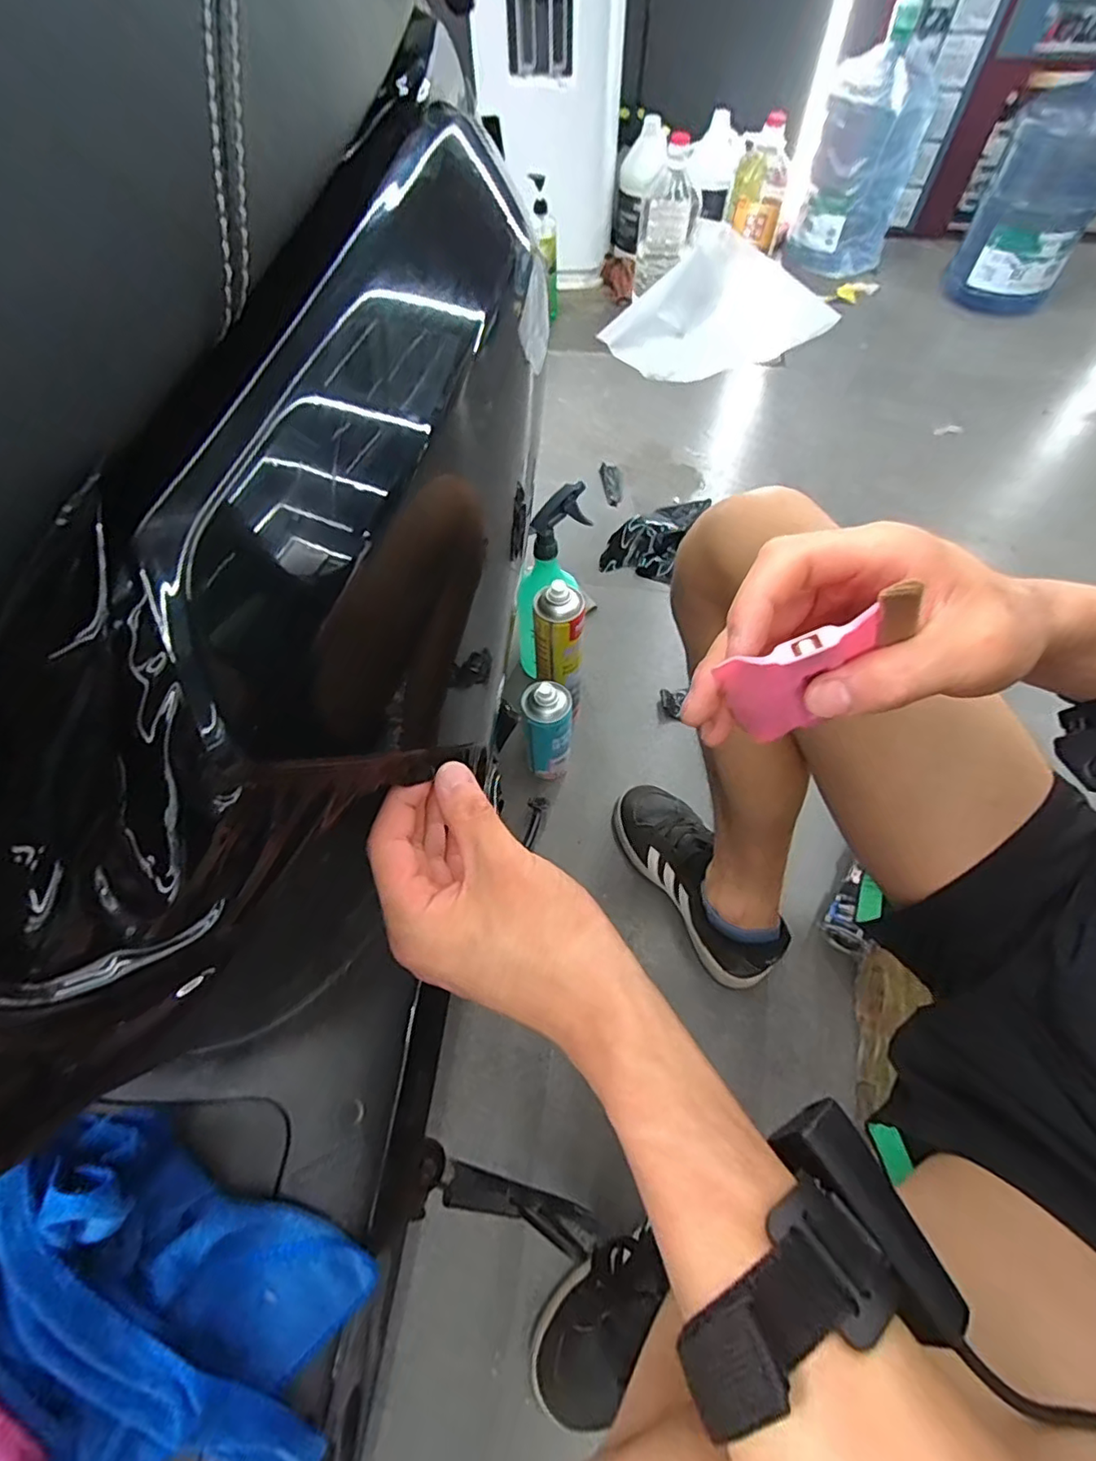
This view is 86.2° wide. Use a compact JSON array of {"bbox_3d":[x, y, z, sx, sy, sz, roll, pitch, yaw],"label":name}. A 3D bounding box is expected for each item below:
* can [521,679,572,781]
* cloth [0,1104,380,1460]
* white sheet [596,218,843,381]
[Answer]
[{"bbox_3d":[-0.001,-0.001,0.800,0.059,0.188,0.063,0,59,1],"label":"can"},{"bbox_3d":[-0.185,0.279,0.266,0.193,0.046,0.130,42,53,-12],"label":"cloth"},{"bbox_3d":[0.462,-1.117,1.528,0.600,0.155,0.369,-35,64,-19],"label":"white sheet"}]

